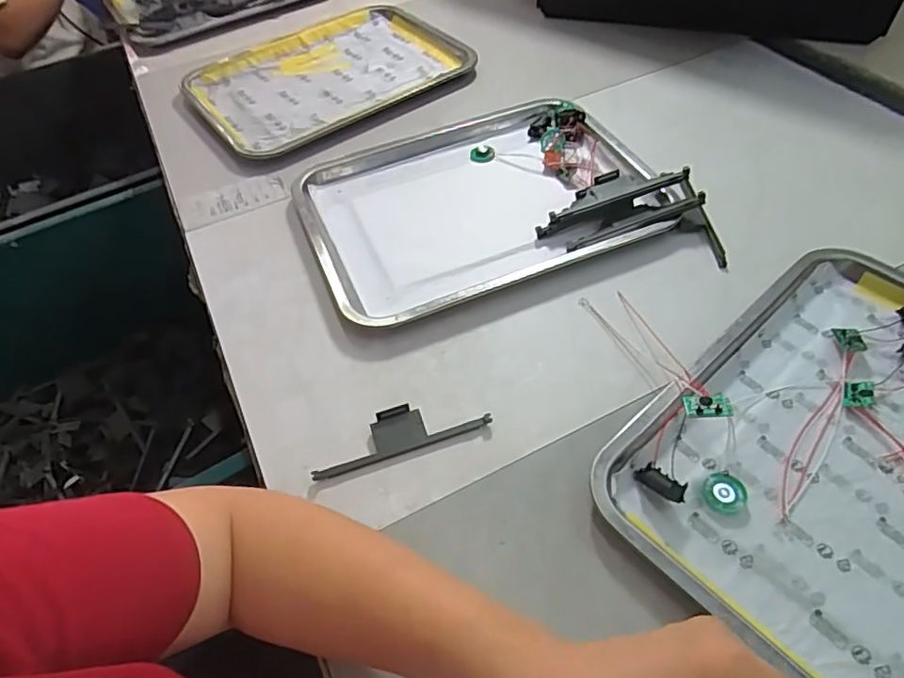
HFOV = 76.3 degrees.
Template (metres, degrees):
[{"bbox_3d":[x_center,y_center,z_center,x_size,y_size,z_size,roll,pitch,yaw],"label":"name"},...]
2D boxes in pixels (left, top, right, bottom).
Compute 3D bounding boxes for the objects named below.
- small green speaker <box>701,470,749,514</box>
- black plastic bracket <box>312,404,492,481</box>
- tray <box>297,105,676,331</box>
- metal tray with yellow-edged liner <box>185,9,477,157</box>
[{"bbox_3d":[0.188,0.107,0.398,0.029,0.006,0.028,-11,51,-3],"label":"small green speaker"},{"bbox_3d":[-0.040,0.071,0.441,0.135,0.013,0.035,-17,52,-8],"label":"black plastic bracket"},{"bbox_3d":[0.029,-0.151,0.611,0.362,0.021,0.265,-22,52,-12],"label":"tray"},{"bbox_3d":[-0.167,-0.370,0.795,0.356,0.023,0.271,-32,55,-19],"label":"metal tray with yellow-edged liner"}]

